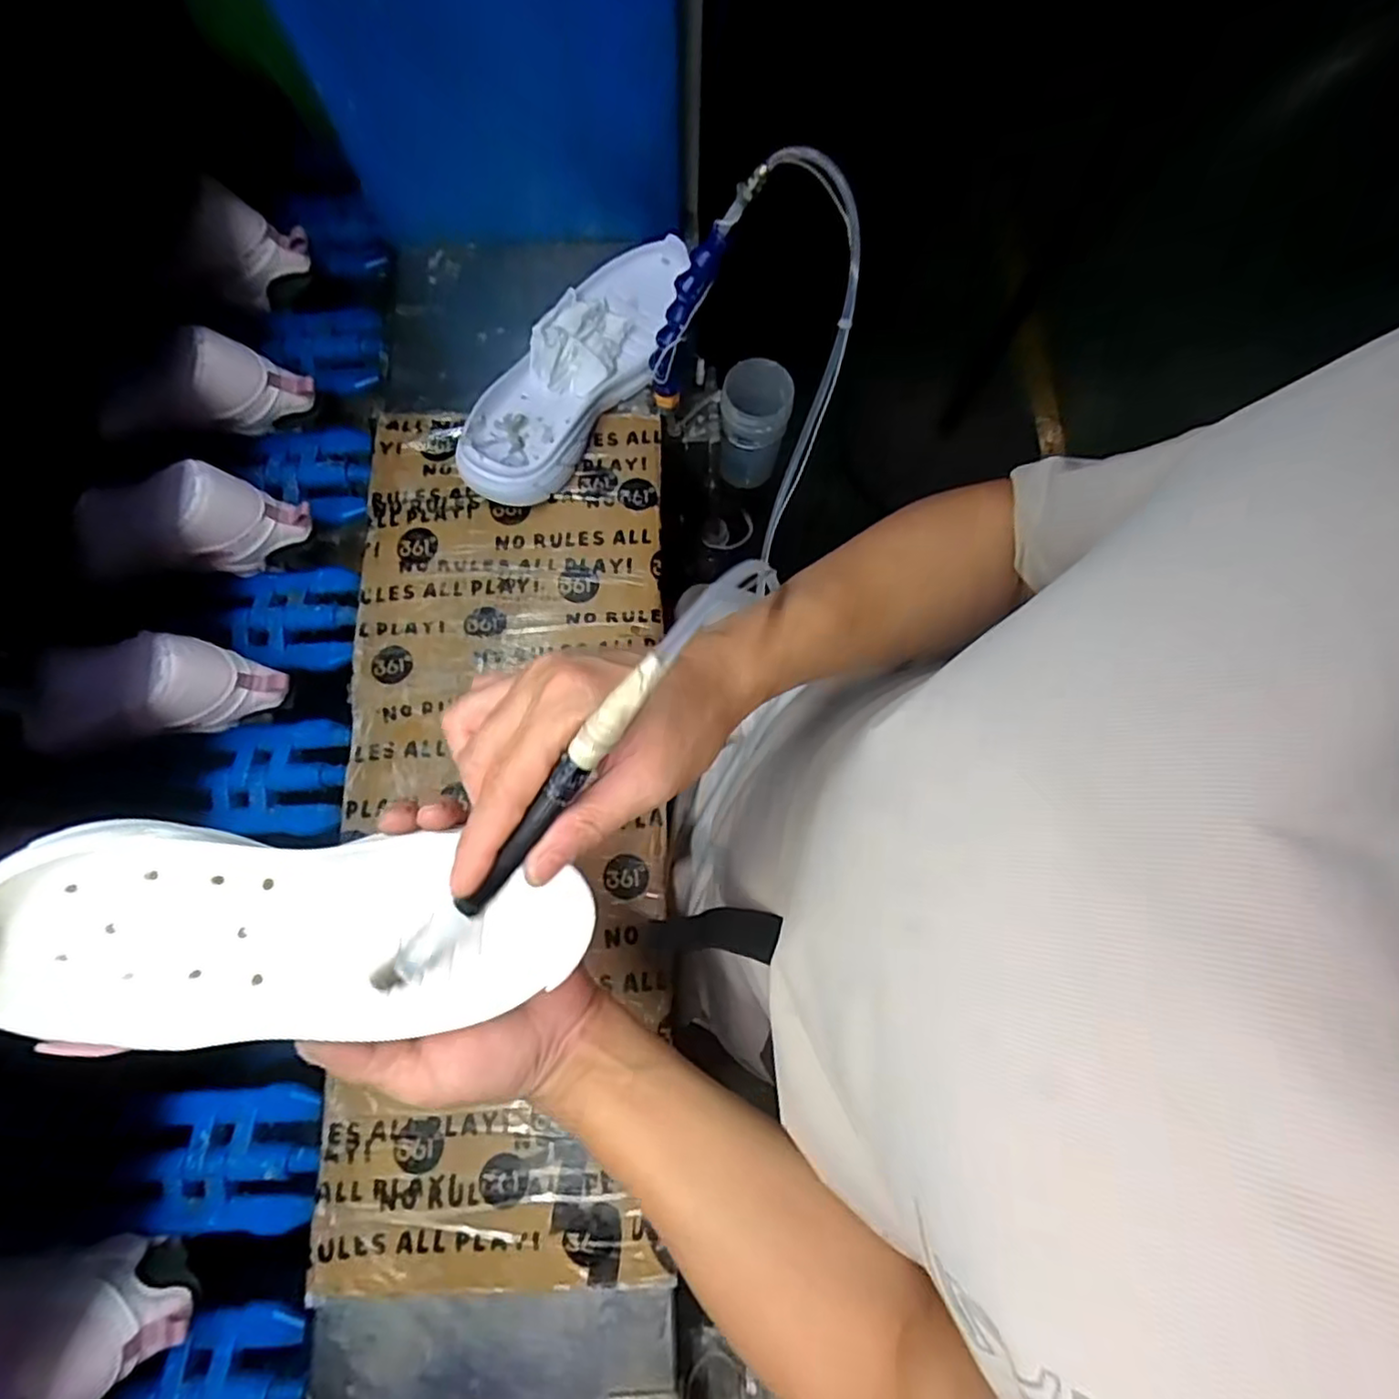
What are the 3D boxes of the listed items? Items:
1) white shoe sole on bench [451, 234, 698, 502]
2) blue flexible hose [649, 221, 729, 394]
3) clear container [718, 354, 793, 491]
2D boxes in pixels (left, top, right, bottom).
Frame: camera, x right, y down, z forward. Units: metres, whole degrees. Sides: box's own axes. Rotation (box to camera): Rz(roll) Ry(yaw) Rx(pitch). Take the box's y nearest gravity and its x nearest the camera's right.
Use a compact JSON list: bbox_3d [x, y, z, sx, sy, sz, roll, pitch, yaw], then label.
[{"bbox_3d":[-0.100,-0.286,0.559,0.097,0.044,0.286,31,78,6],"label":"white shoe sole on bench"},{"bbox_3d":[-0.013,-0.306,0.520,0.023,0.139,0.024,-33,78,-37],"label":"blue flexible hose"},{"bbox_3d":[0.058,-0.289,0.698,0.070,0.113,0.076,2,77,-1],"label":"clear container"}]

